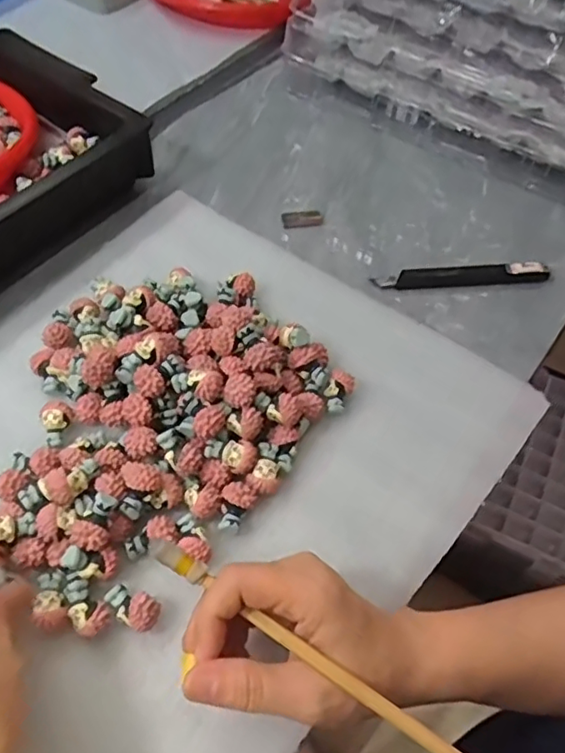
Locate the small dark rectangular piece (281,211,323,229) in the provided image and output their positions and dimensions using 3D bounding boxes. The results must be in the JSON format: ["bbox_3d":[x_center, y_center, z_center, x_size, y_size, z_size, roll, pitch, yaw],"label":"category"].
[{"bbox_3d":[0.016,-0.130,0.490,0.033,0.004,0.017,-6,72,-3],"label":"small dark rectangular piece"}]

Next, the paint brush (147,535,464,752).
[{"bbox_3d":[0.014,0.122,0.258,0.181,0.004,0.010,29,61,17],"label":"paint brush"}]

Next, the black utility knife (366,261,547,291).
[{"bbox_3d":[0.141,-0.079,0.461,0.137,0.010,0.019,-5,58,-6],"label":"black utility knife"}]

